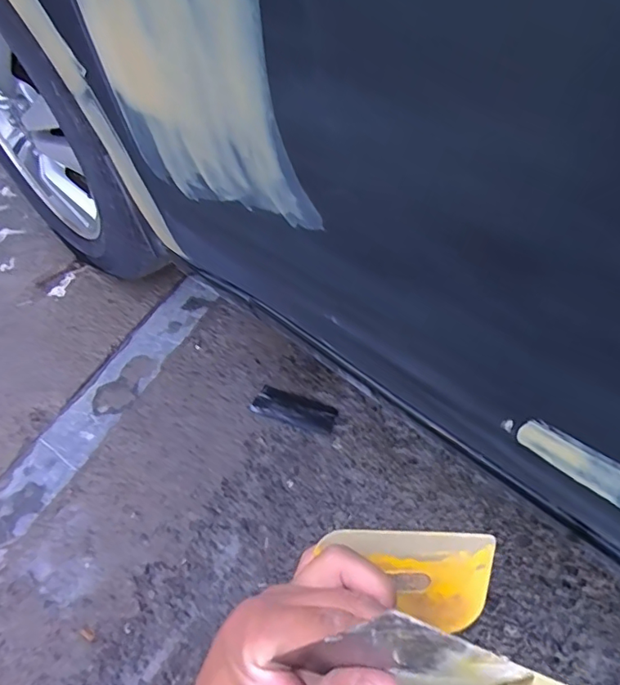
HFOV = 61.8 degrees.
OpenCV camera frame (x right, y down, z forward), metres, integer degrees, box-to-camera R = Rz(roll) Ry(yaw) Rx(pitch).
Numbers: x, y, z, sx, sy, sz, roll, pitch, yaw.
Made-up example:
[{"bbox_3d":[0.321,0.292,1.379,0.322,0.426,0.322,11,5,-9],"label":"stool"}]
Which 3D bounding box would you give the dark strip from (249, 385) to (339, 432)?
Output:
[{"bbox_3d":[-0.026,0.108,0.865,0.141,0.015,0.052,12,51,14],"label":"dark strip"}]

